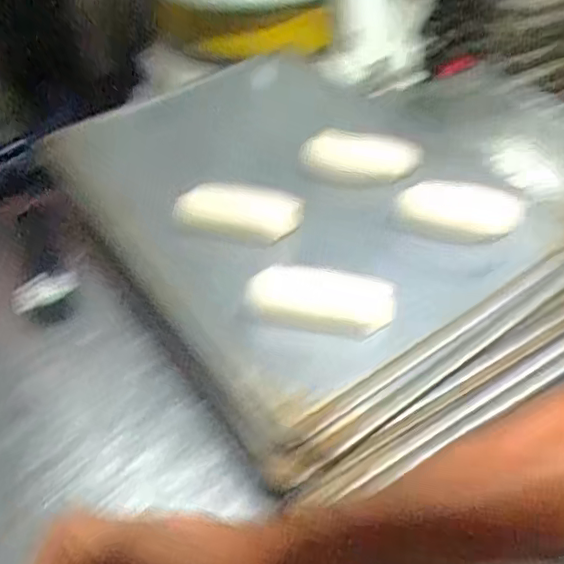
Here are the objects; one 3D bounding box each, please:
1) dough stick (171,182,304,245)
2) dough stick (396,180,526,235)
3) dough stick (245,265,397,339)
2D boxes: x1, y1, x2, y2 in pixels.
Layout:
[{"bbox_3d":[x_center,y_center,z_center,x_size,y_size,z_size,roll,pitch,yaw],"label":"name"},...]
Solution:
[{"bbox_3d":[-0.037,-0.062,0.518,0.110,0.035,0.030,10,46,12],"label":"dough stick"},{"bbox_3d":[0.154,-0.063,0.509,0.106,0.040,0.030,2,45,4],"label":"dough stick"},{"bbox_3d":[0.029,0.012,0.449,0.109,0.027,0.038,6,45,8],"label":"dough stick"}]

